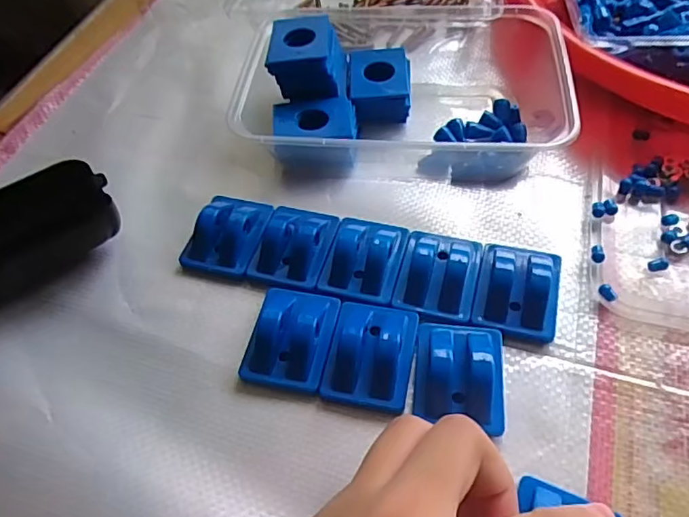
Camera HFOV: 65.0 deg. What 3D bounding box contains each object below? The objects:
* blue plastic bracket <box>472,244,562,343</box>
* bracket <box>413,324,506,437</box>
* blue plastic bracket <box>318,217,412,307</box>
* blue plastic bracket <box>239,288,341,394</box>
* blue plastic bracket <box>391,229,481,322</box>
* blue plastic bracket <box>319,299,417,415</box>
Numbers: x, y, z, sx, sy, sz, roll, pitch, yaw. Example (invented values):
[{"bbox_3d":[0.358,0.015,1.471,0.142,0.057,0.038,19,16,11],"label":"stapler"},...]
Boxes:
[{"bbox_3d":[0.075,0.013,0.232,0.034,0.016,0.042,9,55,12],"label":"blue plastic bracket"},{"bbox_3d":[0.045,0.042,0.210,0.034,0.014,0.042,4,54,9],"label":"bracket"},{"bbox_3d":[0.010,-0.001,0.248,0.034,0.015,0.042,13,56,15],"label":"blue plastic bracket"},{"bbox_3d":[-0.022,0.032,0.227,0.035,0.014,0.043,10,55,13],"label":"blue plastic bracket"},{"bbox_3d":[0.042,0.007,0.241,0.033,0.013,0.042,11,55,13],"label":"blue plastic bracket"},{"bbox_3d":[0.011,0.036,0.218,0.033,0.010,0.044,8,55,11],"label":"blue plastic bracket"}]

